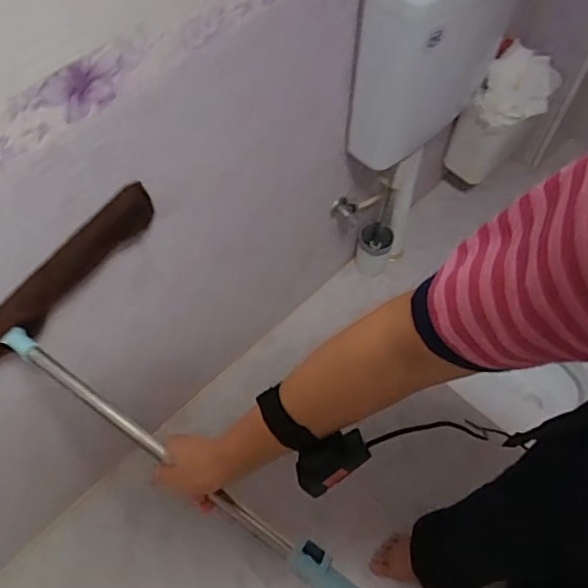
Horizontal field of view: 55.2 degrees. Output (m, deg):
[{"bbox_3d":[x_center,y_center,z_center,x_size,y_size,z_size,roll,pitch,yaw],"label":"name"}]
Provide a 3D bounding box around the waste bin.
[{"bbox_3d":[0.572,-0.445,1.585,0.186,0.437,0.255,31,66,17],"label":"waste bin"}]

